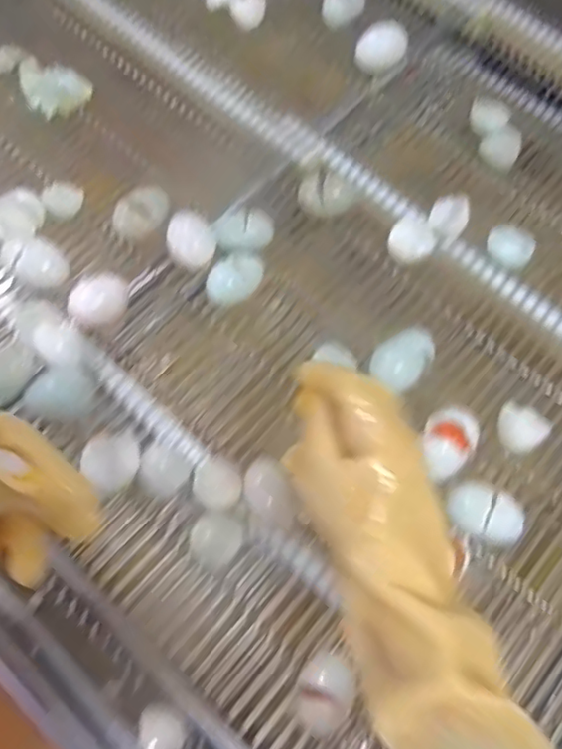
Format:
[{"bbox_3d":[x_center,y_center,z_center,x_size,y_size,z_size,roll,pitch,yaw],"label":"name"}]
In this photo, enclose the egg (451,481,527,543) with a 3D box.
[{"bbox_3d":[0.168,0.115,0.488,0.064,0.037,0.045,23,68,6],"label":"egg"}]

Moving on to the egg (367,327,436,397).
[{"bbox_3d":[0.108,-0.010,0.540,0.044,0.049,0.057,38,71,12],"label":"egg"}]

